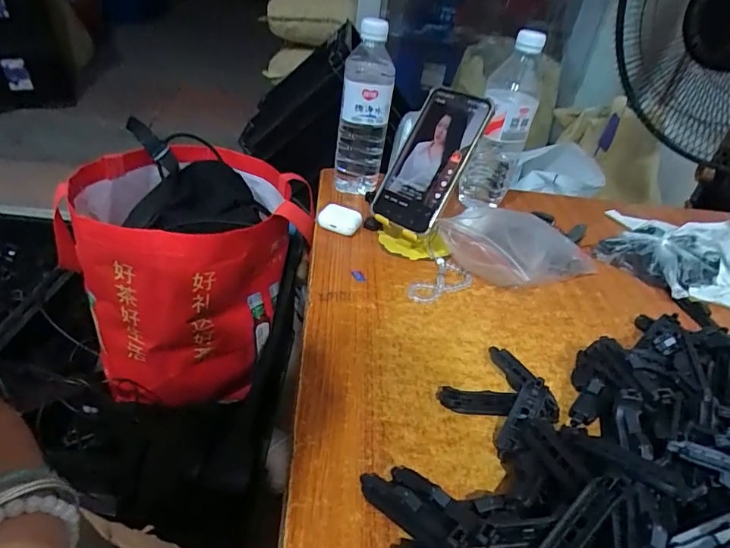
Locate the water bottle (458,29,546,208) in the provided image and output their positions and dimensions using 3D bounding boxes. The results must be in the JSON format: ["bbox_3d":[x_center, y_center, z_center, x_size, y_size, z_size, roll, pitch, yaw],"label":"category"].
[{"bbox_3d":[0.183,-0.194,0.602,0.067,0.216,0.077,17,36,11],"label":"water bottle"}]

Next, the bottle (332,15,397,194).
[{"bbox_3d":[-0.003,-0.198,0.565,0.067,0.209,0.060,5,36,-5],"label":"bottle"}]

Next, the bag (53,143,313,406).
[{"bbox_3d":[-0.265,-0.010,0.690,0.308,0.286,0.282,-15,42,-29],"label":"bag"}]

